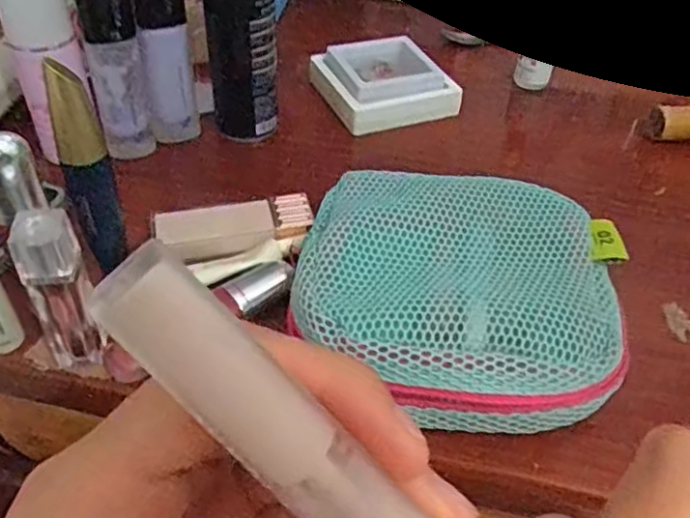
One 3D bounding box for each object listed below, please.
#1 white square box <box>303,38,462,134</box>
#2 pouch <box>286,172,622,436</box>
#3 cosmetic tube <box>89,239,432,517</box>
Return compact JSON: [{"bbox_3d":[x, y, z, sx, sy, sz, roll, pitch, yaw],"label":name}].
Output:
[{"bbox_3d":[0.030,-0.132,0.496,0.089,0.033,0.086,-13,46,-17],"label":"white square box"},{"bbox_3d":[0.055,0.014,0.317,0.145,0.042,0.148,11,44,8],"label":"pouch"},{"bbox_3d":[-0.004,0.035,0.108,0.091,0.010,0.014,47,48,-9],"label":"cosmetic tube"}]

